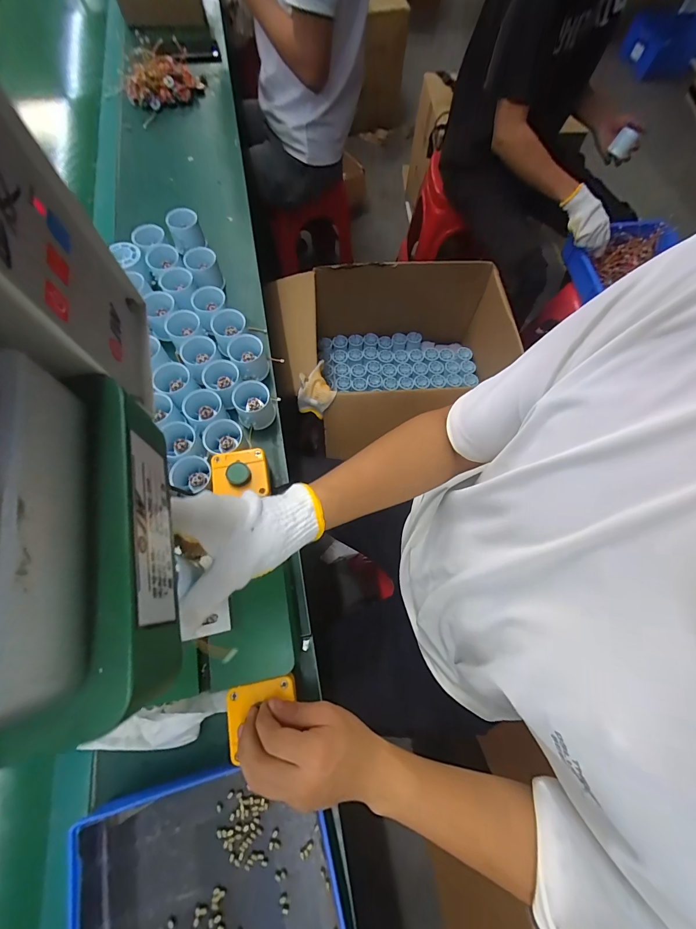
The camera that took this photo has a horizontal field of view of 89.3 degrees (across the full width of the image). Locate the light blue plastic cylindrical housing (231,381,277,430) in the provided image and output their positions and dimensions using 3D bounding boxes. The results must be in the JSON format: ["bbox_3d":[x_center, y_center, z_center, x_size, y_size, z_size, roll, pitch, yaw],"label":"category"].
[{"bbox_3d":[-0.135,-0.085,0.509,0.052,0.055,0.047,-21,72,-10],"label":"light blue plastic cylindrical housing"}]

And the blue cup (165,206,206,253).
[{"bbox_3d":[-0.288,-0.414,0.623,0.051,0.041,0.054,1,70,-2],"label":"blue cup"}]

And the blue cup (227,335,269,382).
[{"bbox_3d":[-0.150,-0.160,0.538,0.051,0.051,0.054,1,70,-2],"label":"blue cup"}]

